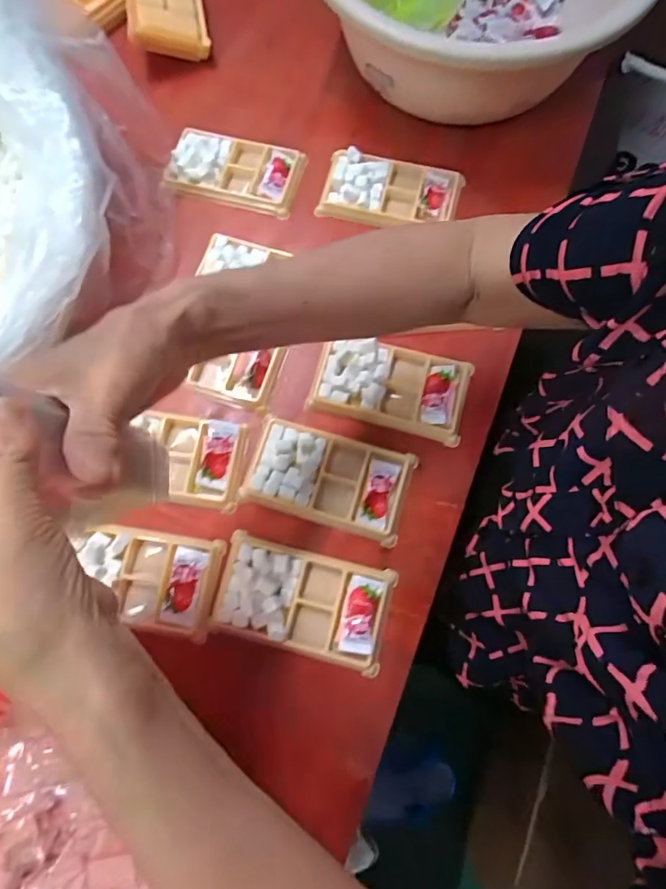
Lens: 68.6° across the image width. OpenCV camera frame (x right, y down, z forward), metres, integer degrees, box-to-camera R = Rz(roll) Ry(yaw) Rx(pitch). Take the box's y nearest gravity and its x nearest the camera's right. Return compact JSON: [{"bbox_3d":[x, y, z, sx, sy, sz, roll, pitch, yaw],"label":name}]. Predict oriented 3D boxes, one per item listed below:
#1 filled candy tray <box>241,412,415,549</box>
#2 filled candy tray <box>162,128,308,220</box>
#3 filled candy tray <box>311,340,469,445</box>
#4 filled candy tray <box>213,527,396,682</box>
[{"bbox_3d":[-0.003,0.028,0.415,0.135,0.015,0.074,15,75,4],"label":"filled candy tray"},{"bbox_3d":[-0.100,-0.284,0.502,0.137,0.019,0.078,15,75,4],"label":"filled candy tray"},{"bbox_3d":[0.052,-0.053,0.434,0.131,0.022,0.075,12,75,4],"label":"filled candy tray"},{"bbox_3d":[-0.024,0.123,0.389,0.134,0.025,0.075,15,75,4],"label":"filled candy tray"}]

